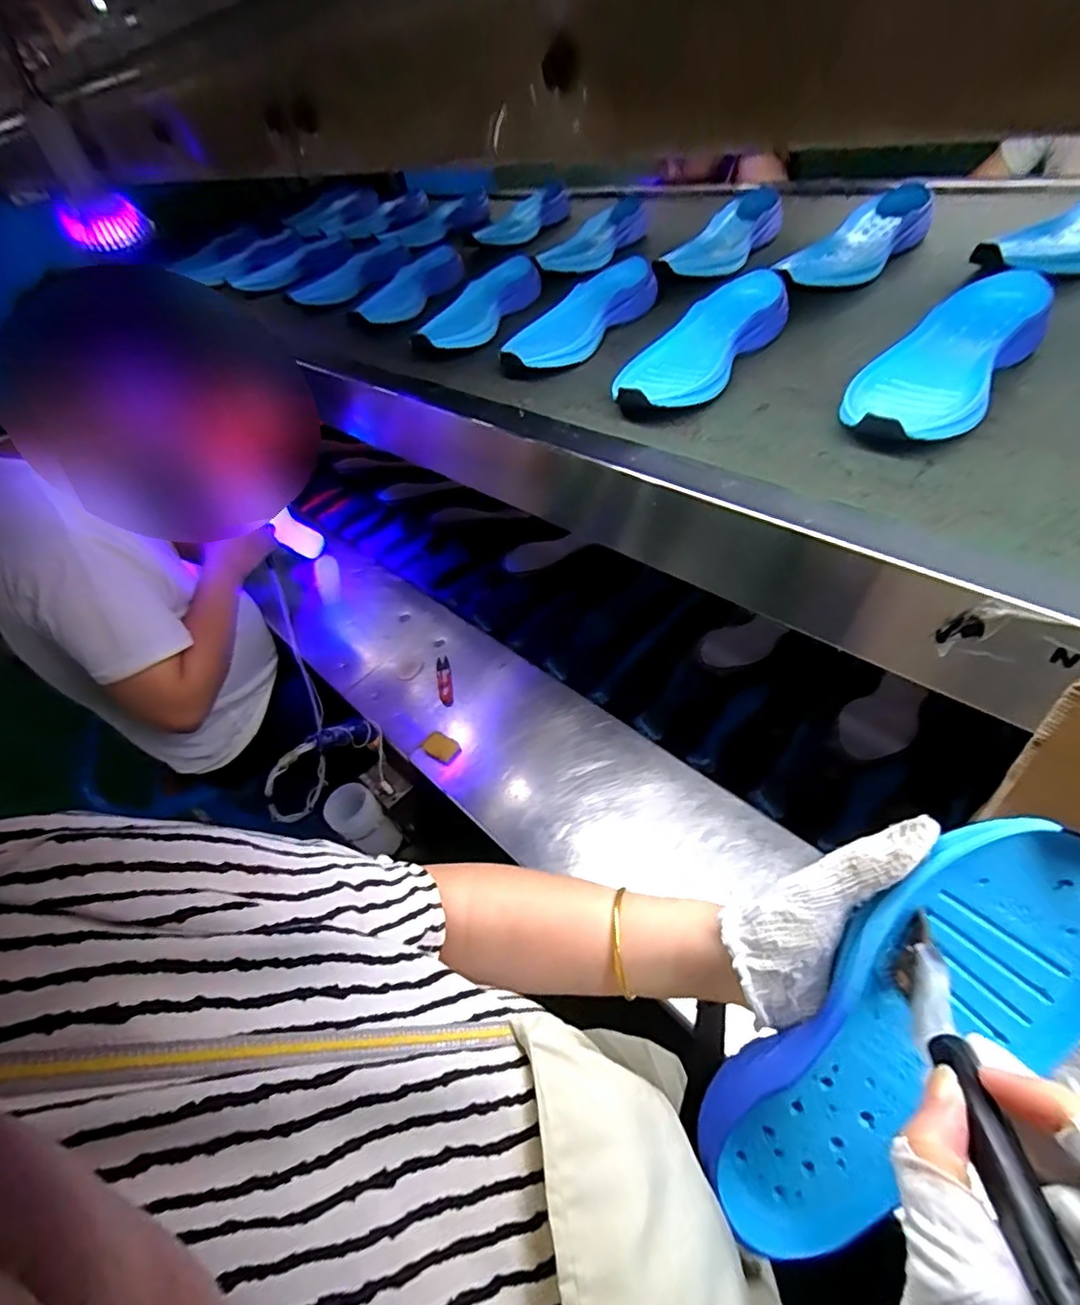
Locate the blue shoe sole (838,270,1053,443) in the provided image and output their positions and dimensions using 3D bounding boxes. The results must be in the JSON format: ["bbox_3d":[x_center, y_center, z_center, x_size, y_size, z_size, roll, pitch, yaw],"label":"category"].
[{"bbox_3d":[0.328,-0.234,0.465,0.093,0.037,0.245,35,68,31],"label":"blue shoe sole"}]

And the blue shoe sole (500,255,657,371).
[{"bbox_3d":[0.040,-0.394,0.677,0.105,0.035,0.230,31,67,28],"label":"blue shoe sole"}]

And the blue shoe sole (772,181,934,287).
[{"bbox_3d":[0.378,-0.481,0.674,0.253,0.038,0.095,-41,56,-16],"label":"blue shoe sole"}]

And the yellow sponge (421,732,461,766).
[{"bbox_3d":[-0.145,0.142,0.855,0.056,0.014,0.034,30,52,27],"label":"yellow sponge"}]

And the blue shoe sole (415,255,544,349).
[{"bbox_3d":[-0.081,-0.466,0.764,0.108,0.054,0.218,20,48,20],"label":"blue shoe sole"}]

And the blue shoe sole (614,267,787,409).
[{"bbox_3d":[0.158,-0.302,0.565,0.096,0.042,0.242,30,65,27],"label":"blue shoe sole"}]

